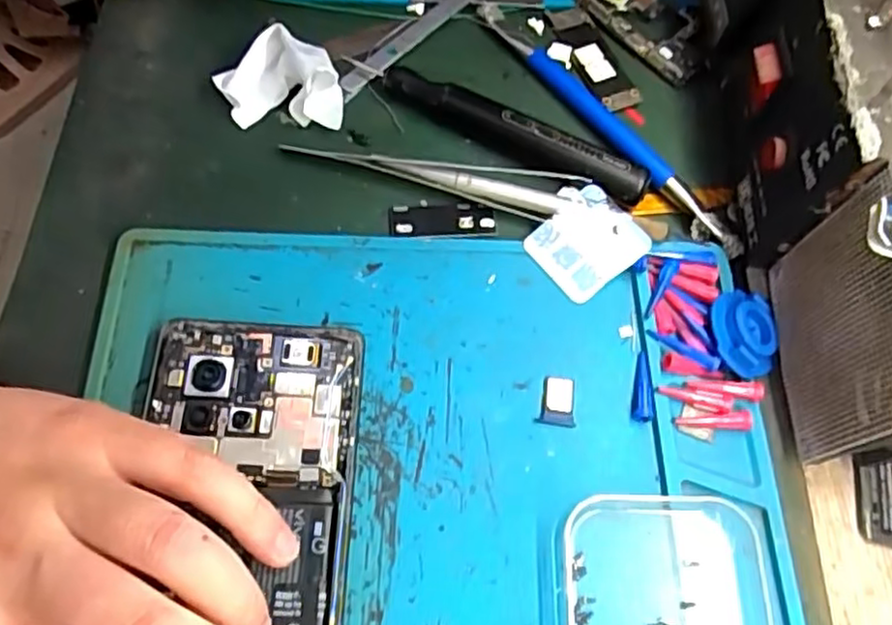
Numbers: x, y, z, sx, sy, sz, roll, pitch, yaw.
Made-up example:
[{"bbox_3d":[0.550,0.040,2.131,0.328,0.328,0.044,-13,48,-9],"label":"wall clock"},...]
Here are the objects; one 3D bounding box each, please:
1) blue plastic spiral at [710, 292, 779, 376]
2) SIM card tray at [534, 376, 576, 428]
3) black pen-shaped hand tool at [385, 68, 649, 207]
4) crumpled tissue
[{"bbox_3d":[0.116,0.007,0.269,0.026,0.009,0.035,16,65,5],"label":"blue plastic spiral"},{"bbox_3d":[0.042,0.033,0.262,0.013,0.004,0.019,6,64,0],"label":"SIM card tray"},{"bbox_3d":[0.029,-0.077,0.303,0.122,0.014,0.019,27,66,10],"label":"black pen-shaped hand tool"},{"bbox_3d":[-0.073,-0.106,0.306,0.054,0.025,0.039,0,64,-3],"label":"crumpled tissue"}]

